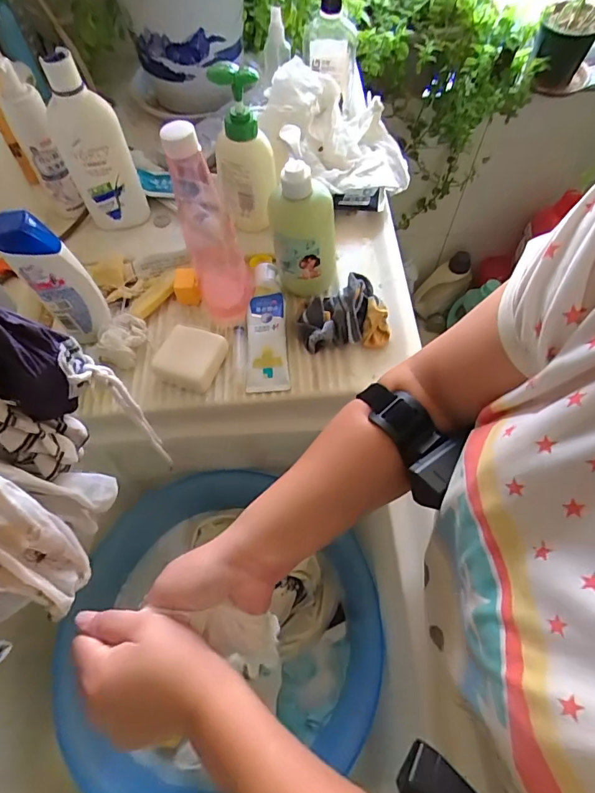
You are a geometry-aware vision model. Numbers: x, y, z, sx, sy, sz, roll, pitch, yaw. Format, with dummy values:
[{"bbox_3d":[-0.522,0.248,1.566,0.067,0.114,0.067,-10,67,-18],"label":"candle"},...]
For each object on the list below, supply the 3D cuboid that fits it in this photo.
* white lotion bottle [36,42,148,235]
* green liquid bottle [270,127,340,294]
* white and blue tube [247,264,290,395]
[{"bbox_3d":[-0.235,-0.281,0.525,0.076,0.193,0.035,-15,63,-8],"label":"white lotion bottle"},{"bbox_3d":[0.009,-0.183,0.477,0.075,0.170,0.057,3,62,2],"label":"green liquid bottle"},{"bbox_3d":[-0.036,-0.085,0.518,0.045,0.026,0.160,-2,62,-1],"label":"white and blue tube"}]

